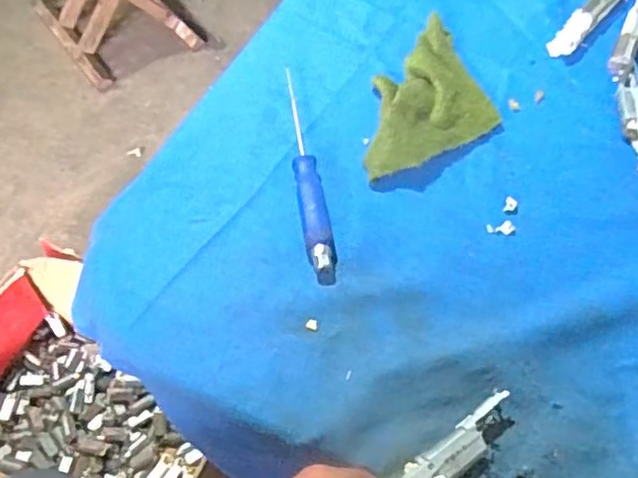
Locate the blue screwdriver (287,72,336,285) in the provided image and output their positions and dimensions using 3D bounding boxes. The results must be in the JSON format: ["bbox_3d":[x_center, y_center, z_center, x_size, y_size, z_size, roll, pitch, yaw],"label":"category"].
[{"bbox_3d":[-0.009,-0.053,0.460,0.020,0.014,0.192,-5,57,-7],"label":"blue screwdriver"}]

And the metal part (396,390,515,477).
[{"bbox_3d":[0.067,0.121,0.344,0.104,0.017,0.019,-28,62,-25],"label":"metal part"}]

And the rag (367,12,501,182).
[{"bbox_3d":[0.089,-0.107,0.495,0.090,0.031,0.167,29,59,15],"label":"rag"}]

